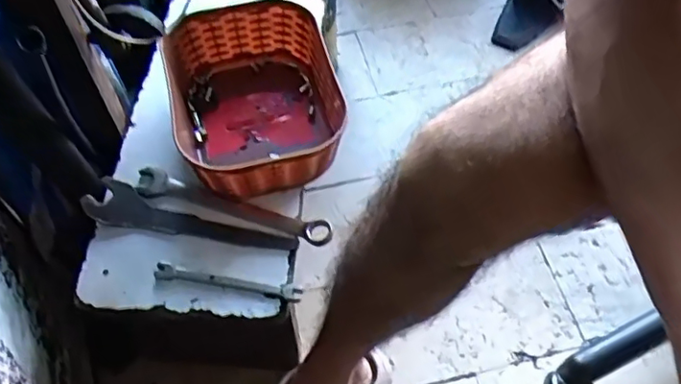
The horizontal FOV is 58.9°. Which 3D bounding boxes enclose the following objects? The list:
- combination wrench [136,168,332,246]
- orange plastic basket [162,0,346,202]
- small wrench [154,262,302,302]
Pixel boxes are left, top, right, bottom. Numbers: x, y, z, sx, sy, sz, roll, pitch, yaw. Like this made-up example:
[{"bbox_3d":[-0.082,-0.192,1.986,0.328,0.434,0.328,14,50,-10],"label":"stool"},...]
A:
[{"bbox_3d":[-0.109,0.017,0.588,0.200,0.009,0.032,16,57,11],"label":"combination wrench"},{"bbox_3d":[-0.088,-0.091,0.619,0.165,0.076,0.206,-16,58,-9],"label":"orange plastic basket"},{"bbox_3d":[-0.103,0.082,0.547,0.132,0.010,0.015,8,56,6],"label":"small wrench"}]

